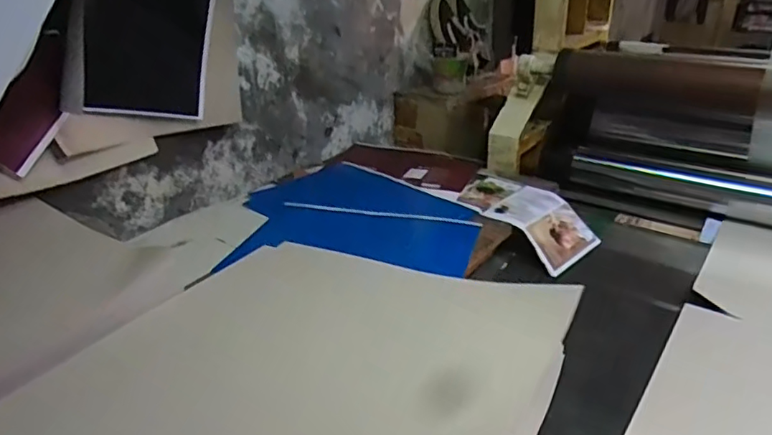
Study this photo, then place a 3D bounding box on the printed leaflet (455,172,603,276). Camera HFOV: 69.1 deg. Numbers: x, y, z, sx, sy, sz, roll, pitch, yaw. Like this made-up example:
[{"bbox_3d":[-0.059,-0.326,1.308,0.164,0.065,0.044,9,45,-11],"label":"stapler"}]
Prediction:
[{"bbox_3d":[0.293,-0.014,1.223,0.196,0.052,0.315,-23,49,-40],"label":"printed leaflet"}]

